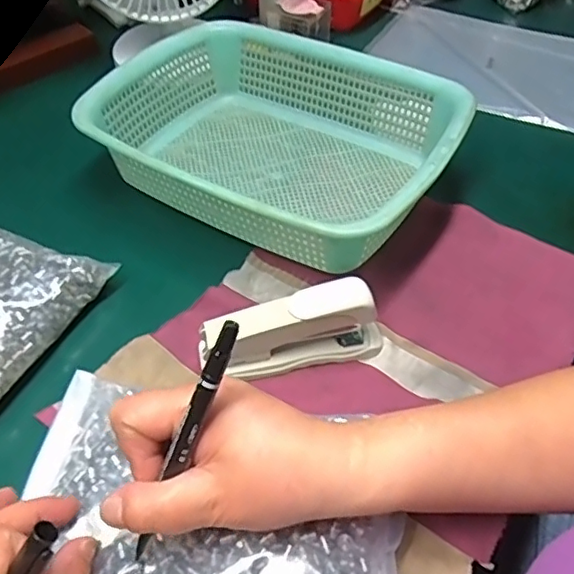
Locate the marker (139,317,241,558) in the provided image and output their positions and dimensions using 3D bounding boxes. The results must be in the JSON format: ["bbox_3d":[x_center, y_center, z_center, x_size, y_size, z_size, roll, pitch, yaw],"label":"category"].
[{"bbox_3d":[-0.044,0.069,0.257,0.008,0.123,0.006,33,22,25],"label":"marker"}]

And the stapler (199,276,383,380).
[{"bbox_3d":[0.004,0.028,0.389,0.121,0.051,0.032,-9,49,-8],"label":"stapler"}]

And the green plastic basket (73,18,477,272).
[{"bbox_3d":[-0.011,-0.125,0.503,0.289,0.079,0.219,28,54,22],"label":"green plastic basket"}]

